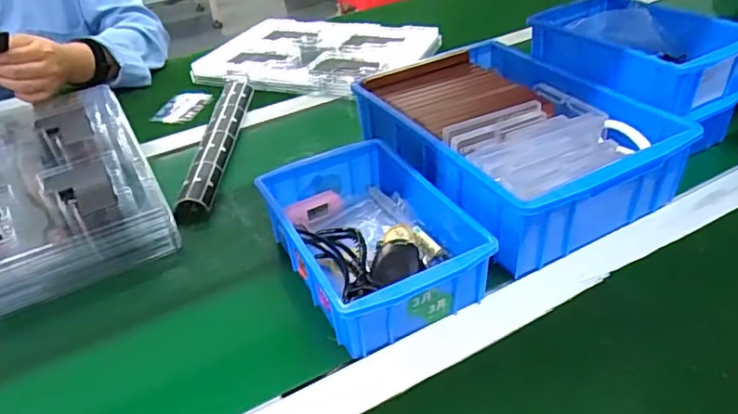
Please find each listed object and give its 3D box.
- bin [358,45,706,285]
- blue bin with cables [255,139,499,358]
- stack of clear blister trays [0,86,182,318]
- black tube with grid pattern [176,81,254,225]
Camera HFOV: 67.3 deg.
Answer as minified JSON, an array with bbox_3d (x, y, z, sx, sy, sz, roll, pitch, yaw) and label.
[{"bbox_3d":[0.138,-0.075,0.567,0.208,0.081,0.286,-22,40,-22],"label":"bin"},{"bbox_3d":[-0.002,0.021,0.481,0.127,0.057,0.197,-20,39,-20],"label":"blue bin with cables"},{"bbox_3d":[-0.382,-0.039,0.636,0.242,0.057,0.412,-20,39,-19],"label":"stack of clear blister trays"},{"bbox_3d":[-0.188,-0.083,0.706,0.042,0.039,0.289,-2,36,3],"label":"black tube with grid pattern"}]

